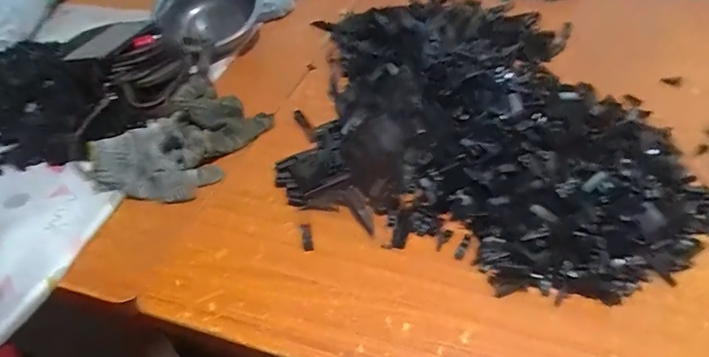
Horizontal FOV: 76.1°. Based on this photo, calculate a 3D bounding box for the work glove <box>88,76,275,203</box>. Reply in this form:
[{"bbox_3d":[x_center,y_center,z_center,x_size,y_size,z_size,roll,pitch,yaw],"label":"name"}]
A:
[{"bbox_3d":[-0.238,-0.058,0.630,0.153,0.049,0.231,19,49,22],"label":"work glove"}]

